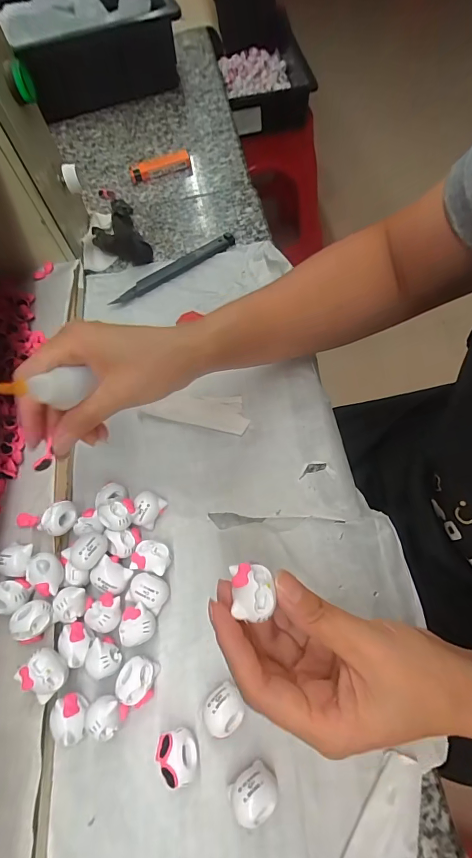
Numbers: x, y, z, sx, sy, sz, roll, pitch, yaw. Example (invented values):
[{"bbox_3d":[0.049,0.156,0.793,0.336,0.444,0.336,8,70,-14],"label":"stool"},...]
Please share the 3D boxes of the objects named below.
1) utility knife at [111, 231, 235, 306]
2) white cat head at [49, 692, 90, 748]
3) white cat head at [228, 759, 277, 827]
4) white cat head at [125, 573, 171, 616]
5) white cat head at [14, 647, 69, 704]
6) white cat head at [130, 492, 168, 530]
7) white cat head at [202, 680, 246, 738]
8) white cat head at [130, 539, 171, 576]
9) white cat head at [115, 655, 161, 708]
[{"bbox_3d":[-0.064,-0.167,0.406,0.145,0.011,0.016,-33,67,-13],"label":"utility knife"},{"bbox_3d":[-0.098,0.171,0.232,0.019,0.018,0.023,-9,62,1],"label":"white cat head"},{"bbox_3d":[0.010,0.194,0.209,0.025,0.020,0.022,-23,63,-6],"label":"white cat head"},{"bbox_3d":[-0.057,0.108,0.259,0.025,0.019,0.022,16,65,14],"label":"white cat head"},{"bbox_3d":[-0.112,0.145,0.231,0.023,0.016,0.022,39,72,22],"label":"white cat head"},{"bbox_3d":[-0.065,0.059,0.285,0.019,0.018,0.025,26,68,18],"label":"white cat head"},{"bbox_3d":[-0.007,0.162,0.226,0.023,0.019,0.022,-2,62,5],"label":"white cat head"},{"bbox_3d":[-0.057,0.089,0.270,0.025,0.017,0.020,9,64,11],"label":"white cat head"},{"bbox_3d":[-0.060,0.152,0.237,0.021,0.018,0.025,6,63,9],"label":"white cat head"}]

